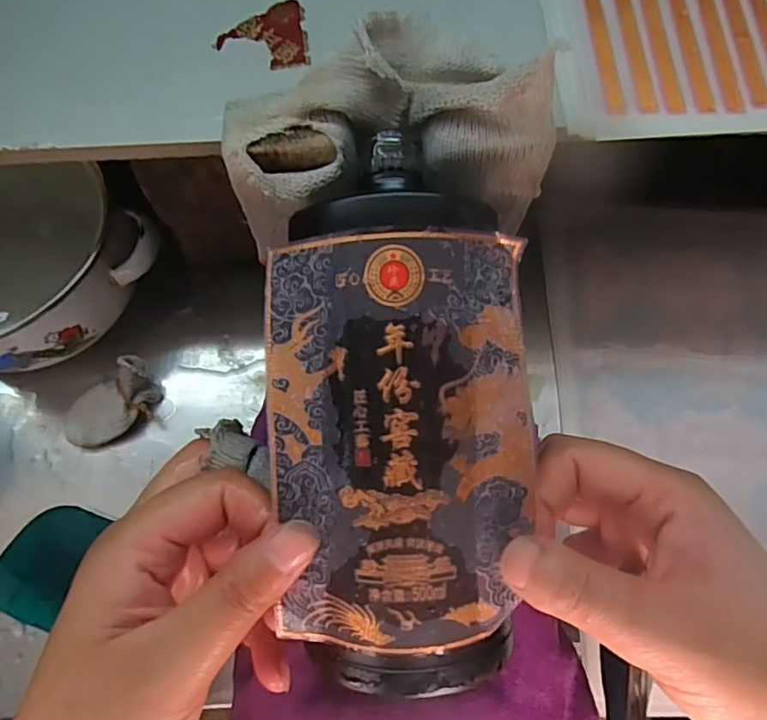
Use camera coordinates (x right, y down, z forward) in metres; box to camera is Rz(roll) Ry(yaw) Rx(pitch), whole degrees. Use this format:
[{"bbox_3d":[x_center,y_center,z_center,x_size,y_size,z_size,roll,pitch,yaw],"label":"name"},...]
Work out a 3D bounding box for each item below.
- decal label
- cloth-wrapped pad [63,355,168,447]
[{"bbox_3d":[0.006,0.026,0.186,0.089,0.016,0.134,-2,90,1],"label":"decal label"},{"bbox_3d":[-0.151,0.026,0.304,0.053,0.022,0.032,-35,75,-10],"label":"cloth-wrapped pad"}]

